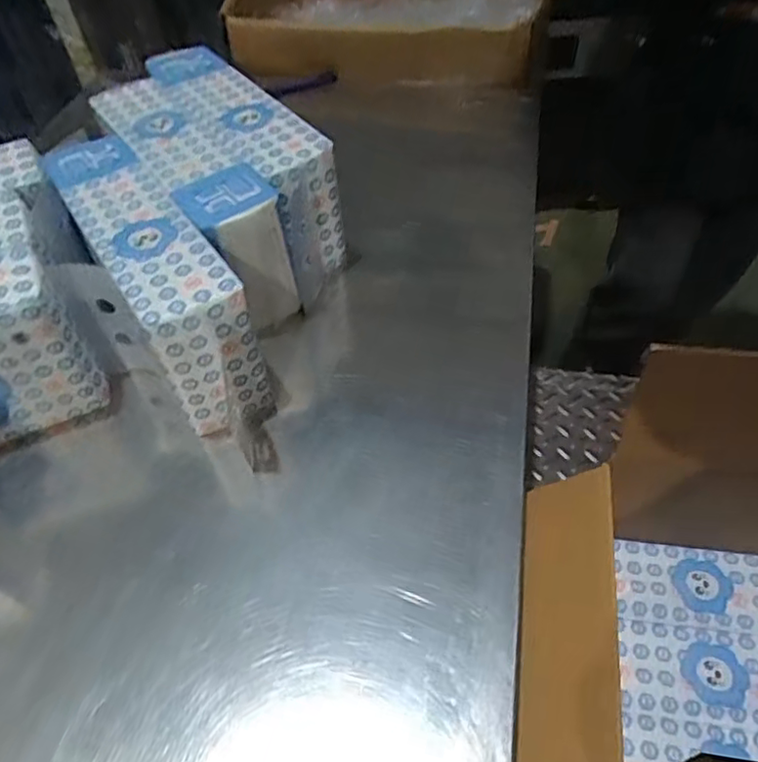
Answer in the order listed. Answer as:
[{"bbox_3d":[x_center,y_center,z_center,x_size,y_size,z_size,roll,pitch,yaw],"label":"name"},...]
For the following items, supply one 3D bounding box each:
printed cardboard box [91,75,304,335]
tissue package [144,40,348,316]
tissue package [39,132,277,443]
[{"bbox_3d":[-0.213,-0.211,0.729,0.086,0.152,0.327,-31,55,-20],"label":"printed cardboard box"},{"bbox_3d":[-0.161,-0.271,0.773,0.089,0.156,0.336,-31,55,-21],"label":"tissue package"},{"bbox_3d":[-0.236,-0.104,0.667,0.086,0.174,0.332,-29,55,-20],"label":"tissue package"}]

